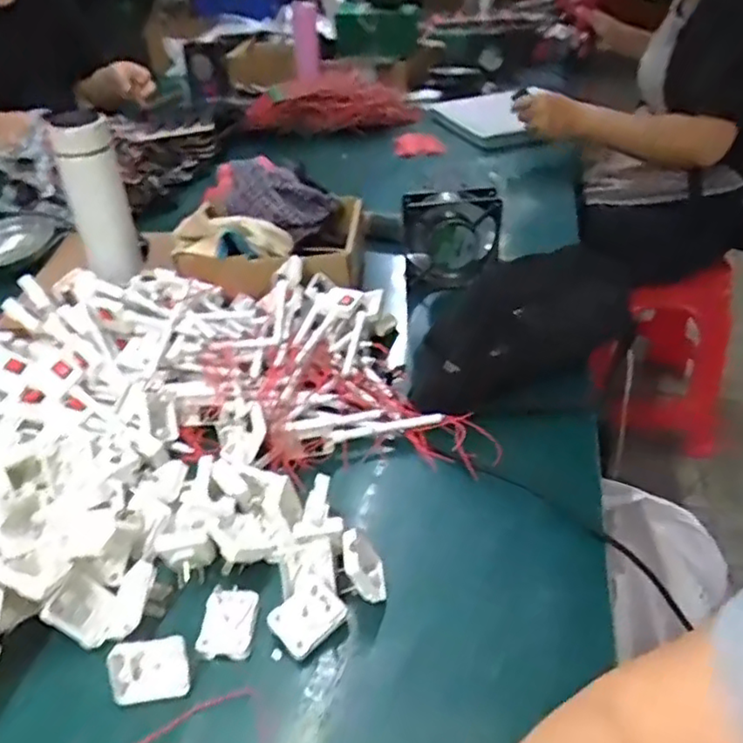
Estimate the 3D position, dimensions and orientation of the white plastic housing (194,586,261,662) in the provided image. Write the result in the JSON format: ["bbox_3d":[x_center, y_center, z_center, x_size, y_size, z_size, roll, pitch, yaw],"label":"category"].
[{"bbox_3d":[-0.103,0.180,0.476,0.037,0.014,0.049,3,37,8],"label":"white plastic housing"}]

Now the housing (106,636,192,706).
[{"bbox_3d":[-0.148,0.199,0.440,0.050,0.040,0.015,-7,3,-1],"label":"housing"}]

